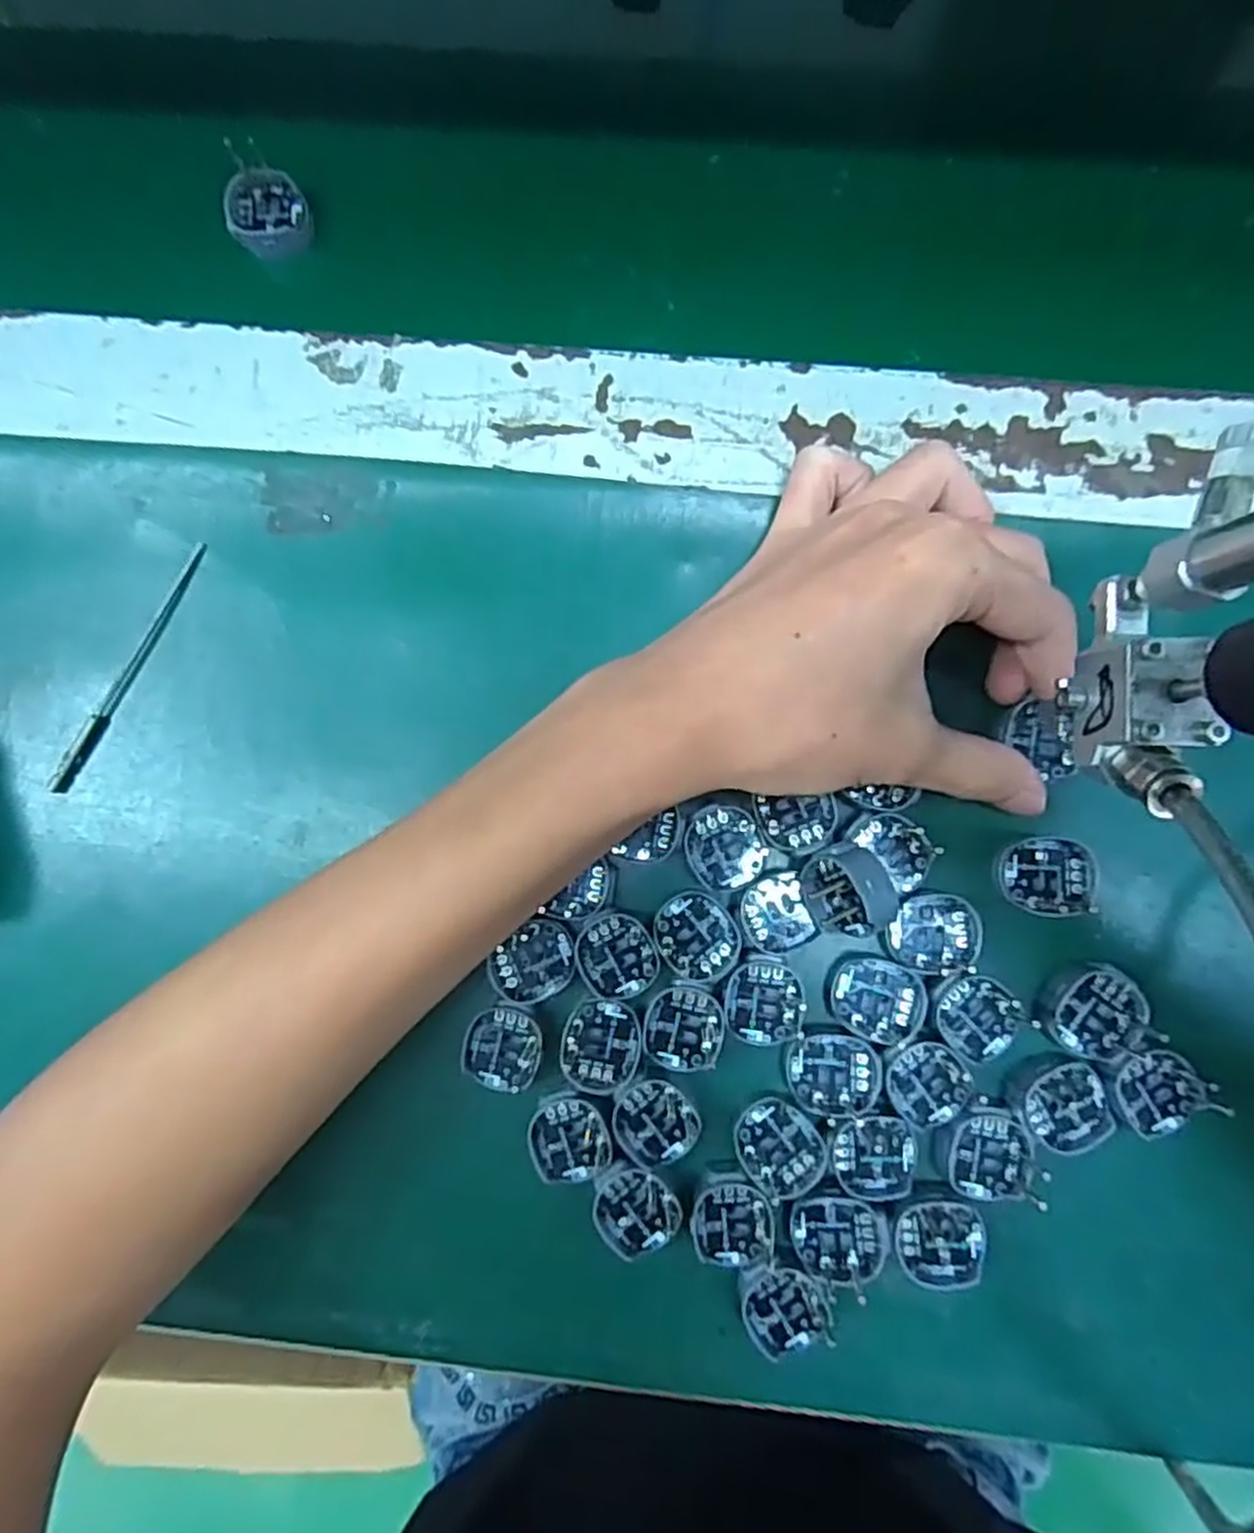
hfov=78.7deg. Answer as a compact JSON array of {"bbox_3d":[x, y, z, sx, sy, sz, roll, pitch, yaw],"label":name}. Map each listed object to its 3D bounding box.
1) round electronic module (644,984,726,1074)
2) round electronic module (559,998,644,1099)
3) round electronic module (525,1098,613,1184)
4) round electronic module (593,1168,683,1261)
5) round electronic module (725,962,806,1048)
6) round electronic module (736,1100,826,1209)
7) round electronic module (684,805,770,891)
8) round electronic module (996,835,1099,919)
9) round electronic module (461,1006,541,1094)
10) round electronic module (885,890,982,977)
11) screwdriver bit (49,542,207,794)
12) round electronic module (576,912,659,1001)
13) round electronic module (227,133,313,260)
[{"bbox_3d":[0.018,0.083,0.241,0.024,0.004,0.026,0,85,3],"label":"round electronic module"},{"bbox_3d":[-0.008,0.089,0.242,0.024,0.004,0.029,8,85,4],"label":"round electronic module"},{"bbox_3d":[-0.018,0.118,0.240,0.025,0.004,0.024,1,85,3],"label":"round electronic module"},{"bbox_3d":[0.003,0.138,0.238,0.023,0.007,0.026,-40,84,-1],"label":"round electronic module"},{"bbox_3d":[0.044,0.075,0.242,0.024,0.004,0.026,0,85,3],"label":"round electronic module"},{"bbox_3d":[0.047,0.119,0.237,0.025,0.004,0.029,-43,84,-2],"label":"round electronic module"},{"bbox_3d":[0.031,0.026,0.246,0.024,0.004,0.026,0,85,3],"label":"round electronic module"},{"bbox_3d":[0.133,0.035,0.242,0.029,0.004,0.025,5,85,3],"label":"round electronic module"},{"bbox_3d":[-0.040,0.091,0.243,0.024,0.004,0.027,9,85,4],"label":"round electronic module"},{"bbox_3d":[0.098,0.053,0.241,0.028,0.004,0.024,6,85,3],"label":"round electronic module"},{"bbox_3d":[-0.174,-0.035,0.268,0.007,0.004,0.098,29,87,5],"label":"screwdriver bit"},{"bbox_3d":[-0.003,0.061,0.245,0.023,0.004,0.027,-39,84,-1],"label":"round electronic module"},{"bbox_3d":[-0.135,-0.209,0.283,0.028,0.011,0.034,-30,105,0],"label":"round electronic module"}]

